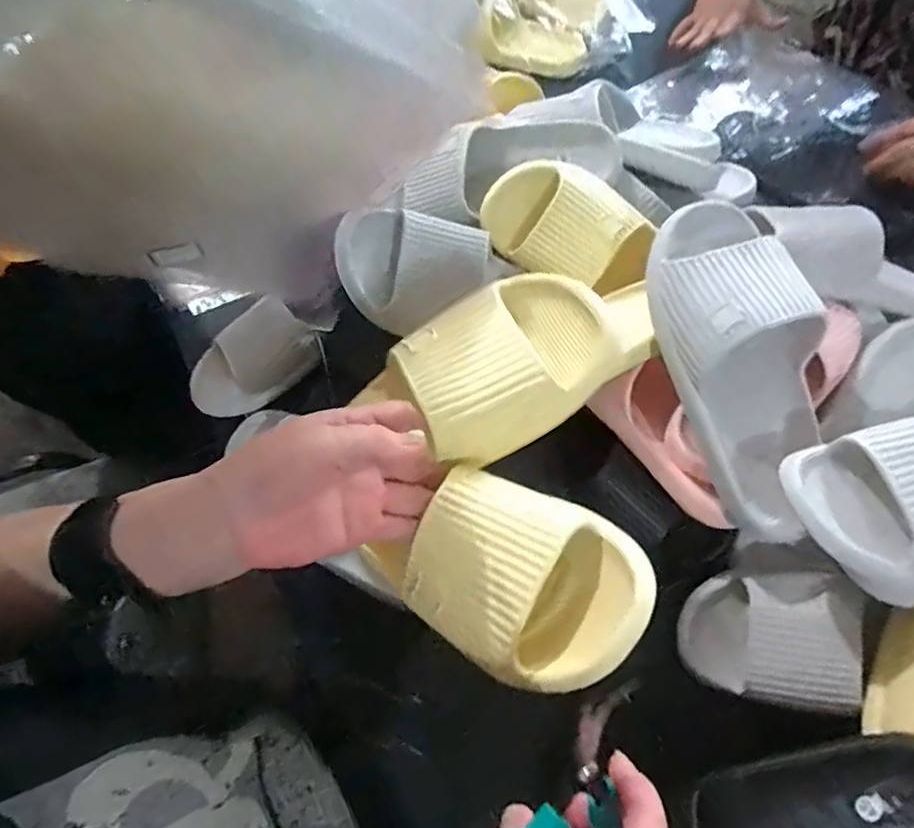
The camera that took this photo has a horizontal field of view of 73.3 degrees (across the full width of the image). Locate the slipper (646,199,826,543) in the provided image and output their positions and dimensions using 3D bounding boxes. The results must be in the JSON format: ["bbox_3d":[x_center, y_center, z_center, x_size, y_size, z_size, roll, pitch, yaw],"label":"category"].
[{"bbox_3d":[0.220,-0.041,0.470,0.109,0.062,0.272,-10,85,-5],"label":"slipper"}]

